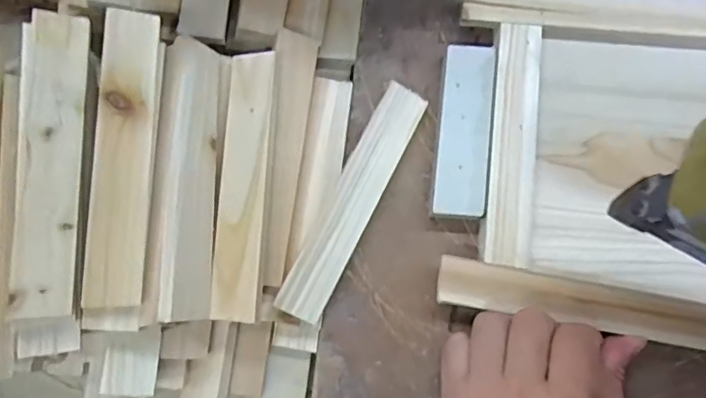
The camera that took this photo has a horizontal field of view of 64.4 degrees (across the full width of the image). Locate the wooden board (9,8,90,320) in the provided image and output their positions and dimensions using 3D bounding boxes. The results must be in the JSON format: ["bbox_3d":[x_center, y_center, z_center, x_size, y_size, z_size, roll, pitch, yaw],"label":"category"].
[{"bbox_3d":[-0.150,-0.021,0.279,0.029,0.006,0.154,1,76,-16],"label":"wooden board"}]

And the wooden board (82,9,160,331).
[{"bbox_3d":[-0.120,-0.017,0.291,0.028,0.010,0.165,4,79,-21],"label":"wooden board"}]

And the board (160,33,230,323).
[{"bbox_3d":[-0.088,-0.012,0.308,0.005,0.037,0.153,-11,73,39],"label":"board"}]

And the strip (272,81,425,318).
[{"bbox_3d":[0.000,-0.001,0.343,0.027,0.011,0.155,27,78,5],"label":"strip"}]

